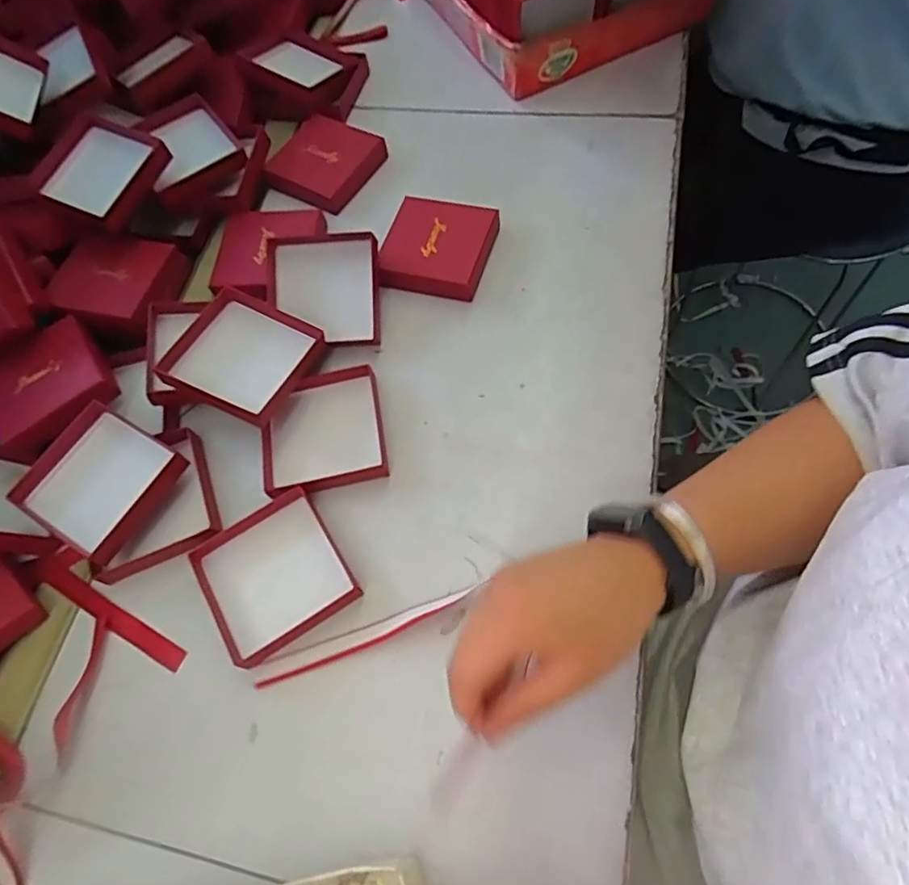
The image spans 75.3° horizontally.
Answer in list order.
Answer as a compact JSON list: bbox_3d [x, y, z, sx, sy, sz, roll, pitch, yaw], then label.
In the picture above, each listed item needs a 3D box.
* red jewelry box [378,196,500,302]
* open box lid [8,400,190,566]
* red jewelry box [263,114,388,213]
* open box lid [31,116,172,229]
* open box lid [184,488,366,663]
[{"bbox_3d":[-0.012,-0.174,0.529,0.090,0.030,0.089,11,67,12],"label":"red jewelry box"},{"bbox_3d":[-0.261,0.028,0.436,0.090,0.028,0.091,29,71,19],"label":"open box lid"},{"bbox_3d":[-0.128,-0.282,0.589,0.093,0.029,0.091,29,71,19],"label":"red jewelry box"},{"bbox_3d":[-0.312,-0.241,0.519,0.081,0.030,0.091,19,68,15],"label":"open box lid"},{"bbox_3d":[-0.125,0.090,0.406,0.091,0.018,0.094,-33,65,-9],"label":"open box lid"}]

